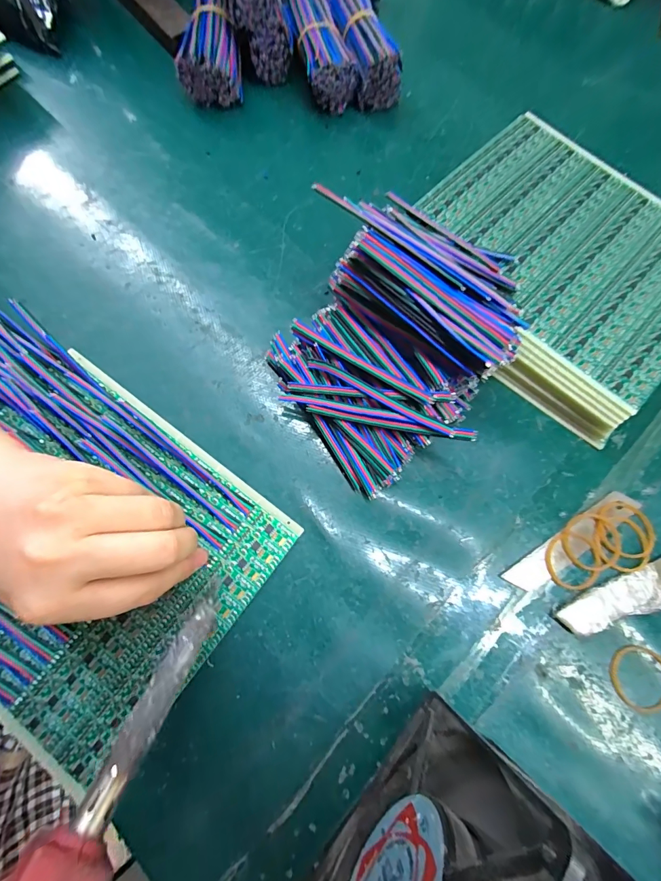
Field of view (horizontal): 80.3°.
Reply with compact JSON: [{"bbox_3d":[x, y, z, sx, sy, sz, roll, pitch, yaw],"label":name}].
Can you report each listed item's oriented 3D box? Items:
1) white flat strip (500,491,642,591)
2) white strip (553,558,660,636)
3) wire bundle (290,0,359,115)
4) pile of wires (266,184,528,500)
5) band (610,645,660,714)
[{"bbox_3d":[0.146,0.059,0.234,0.096,0.004,0.018,-31,76,-10],"label":"white flat strip"},{"bbox_3d":[0.176,0.087,0.225,0.099,0.008,0.021,-19,74,-7],"label":"white strip"},{"bbox_3d":[-0.011,-0.337,0.329,0.045,0.038,0.119,-12,74,-5],"label":"wire bundle"},{"bbox_3d":[0.029,-0.054,0.228,0.123,0.071,0.125,43,76,11],"label":"pile of wires"},{"bbox_3d":[0.171,0.130,0.214,0.033,0.004,0.033,0,73,-2],"label":"band"}]

